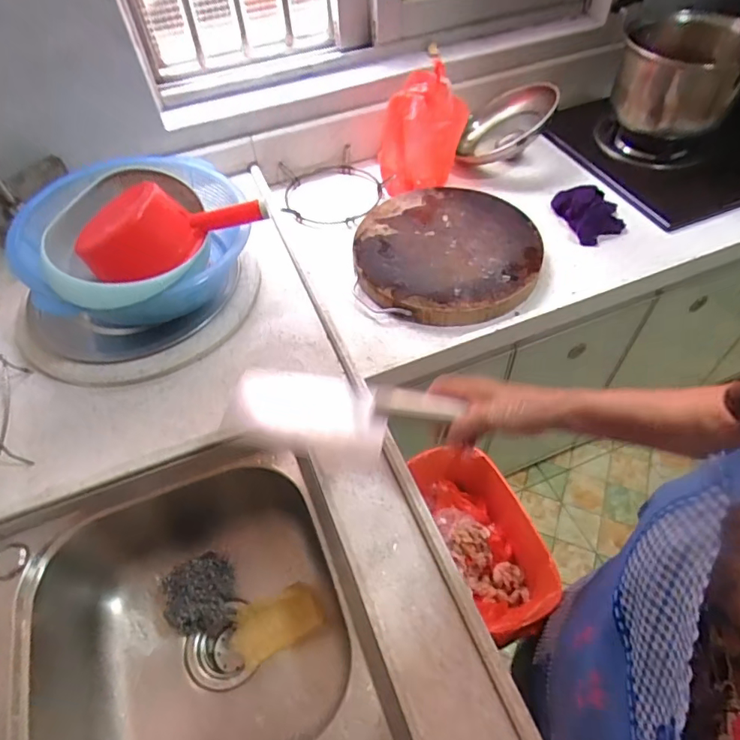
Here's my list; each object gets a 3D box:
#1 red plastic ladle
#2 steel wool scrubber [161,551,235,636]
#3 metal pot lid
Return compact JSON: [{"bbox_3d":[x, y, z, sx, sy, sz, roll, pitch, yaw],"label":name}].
[{"bbox_3d":[-0.278,-0.204,0.697,0.248,0.082,0.093,-18,54,-10],"label":"red plastic ladle"},{"bbox_3d":[-0.239,0.313,0.702,0.091,0.060,0.096,-2,53,2],"label":"steel wool scrubber"},{"bbox_3d":[0.304,-0.508,1.054,0.208,0.096,0.230,19,71,42],"label":"metal pot lid"}]

